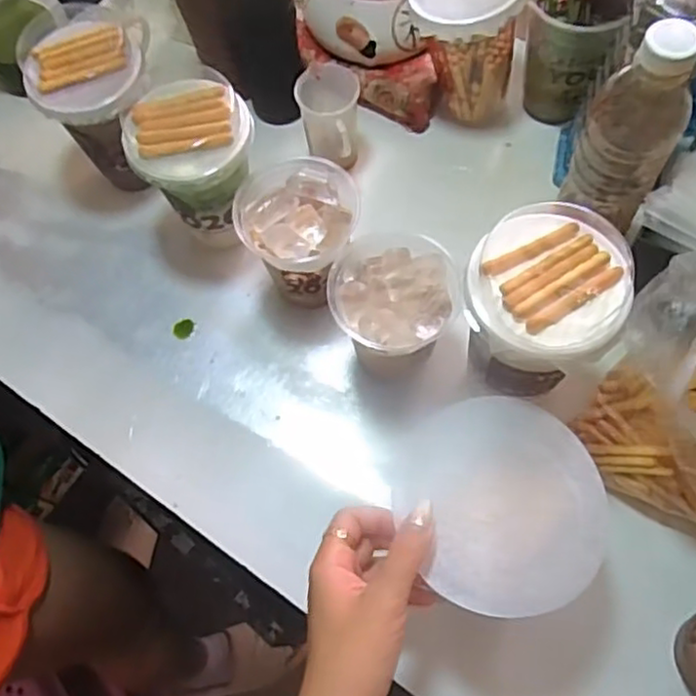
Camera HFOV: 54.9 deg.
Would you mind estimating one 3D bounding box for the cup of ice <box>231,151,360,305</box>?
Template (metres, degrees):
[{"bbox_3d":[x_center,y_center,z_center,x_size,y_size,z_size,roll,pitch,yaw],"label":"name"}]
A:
[{"bbox_3d":[-0.036,-0.084,0.532,0.087,0.100,0.087,-1,68,3],"label":"cup of ice"}]

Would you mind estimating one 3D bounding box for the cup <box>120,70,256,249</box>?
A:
[{"bbox_3d":[-0.118,-0.141,0.546,0.089,0.134,0.089,-1,68,3],"label":"cup"}]

